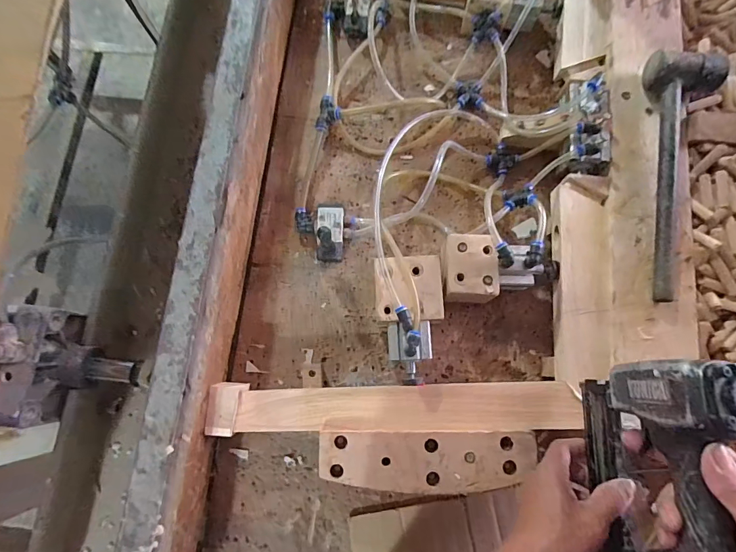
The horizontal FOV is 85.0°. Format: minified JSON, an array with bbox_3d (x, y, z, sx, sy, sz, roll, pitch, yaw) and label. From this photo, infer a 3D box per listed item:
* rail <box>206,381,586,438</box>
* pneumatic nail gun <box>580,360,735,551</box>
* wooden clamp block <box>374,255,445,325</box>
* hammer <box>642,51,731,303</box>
[{"bbox_3d":[0.029,0.158,0.485,0.438,0.016,0.055,-1,78,1],"label":"rail"},{"bbox_3d":[0.263,0.210,0.355,0.064,0.146,0.260,4,78,2],"label":"pneumatic nail gun"},{"bbox_3d":[0.051,0.015,0.496,0.081,0.018,0.082,-4,78,0],"label":"wooden clamp block"},{"bbox_3d":[0.398,-0.126,0.505,0.089,0.048,0.323,8,78,3],"label":"hammer"}]

